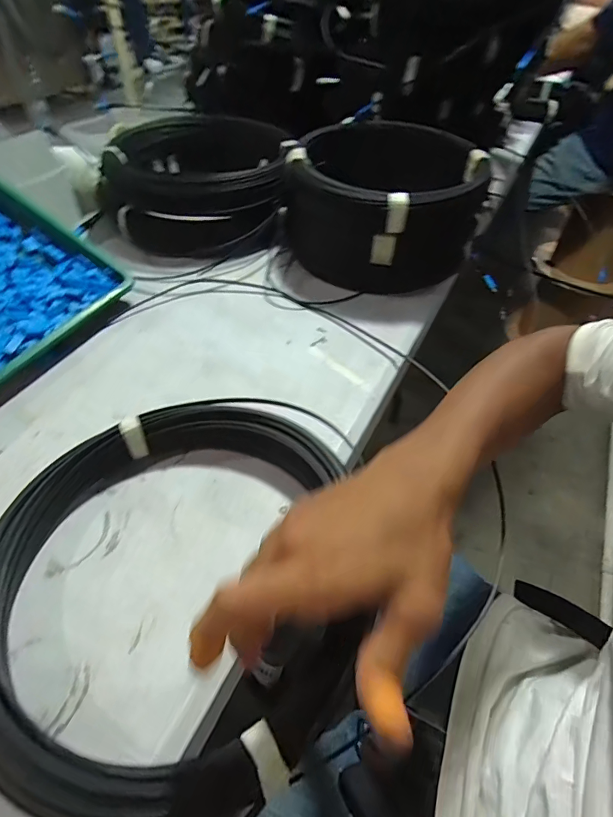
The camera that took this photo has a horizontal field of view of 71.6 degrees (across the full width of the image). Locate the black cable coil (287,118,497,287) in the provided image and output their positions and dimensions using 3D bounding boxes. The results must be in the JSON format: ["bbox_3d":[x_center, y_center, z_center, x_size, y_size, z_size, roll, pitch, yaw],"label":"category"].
[{"bbox_3d":[0.106,-0.294,0.608,0.261,0.138,0.271,12,48,8],"label":"black cable coil"}]

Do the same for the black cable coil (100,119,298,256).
[{"bbox_3d":[-0.157,-0.369,0.688,0.266,0.120,0.283,1,48,-1],"label":"black cable coil"}]

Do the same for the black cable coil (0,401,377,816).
[{"bbox_3d":[-0.087,0.111,0.305,0.258,0.044,0.267,1,48,-1],"label":"black cable coil"}]

